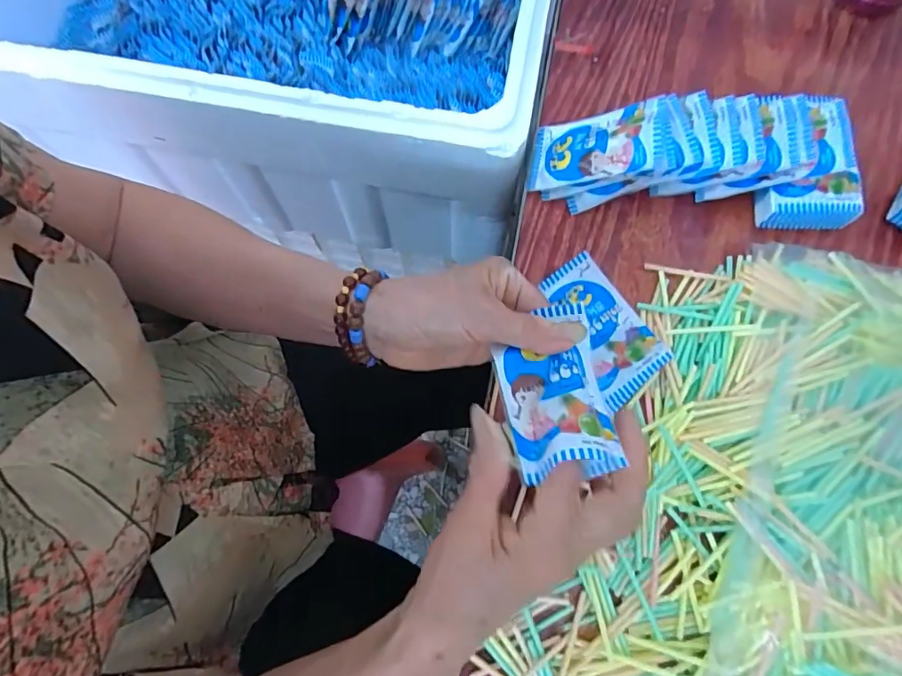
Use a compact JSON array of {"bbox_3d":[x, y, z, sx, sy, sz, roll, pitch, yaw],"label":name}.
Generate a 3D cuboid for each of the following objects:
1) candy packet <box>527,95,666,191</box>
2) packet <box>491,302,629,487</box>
[{"bbox_3d":[0.115,-0.154,0.400,0.103,0.013,0.060,-4,69,29],"label":"candy packet"},{"bbox_3d":[0.051,0.025,0.272,0.057,0.017,0.096,-24,46,25],"label":"packet"}]

